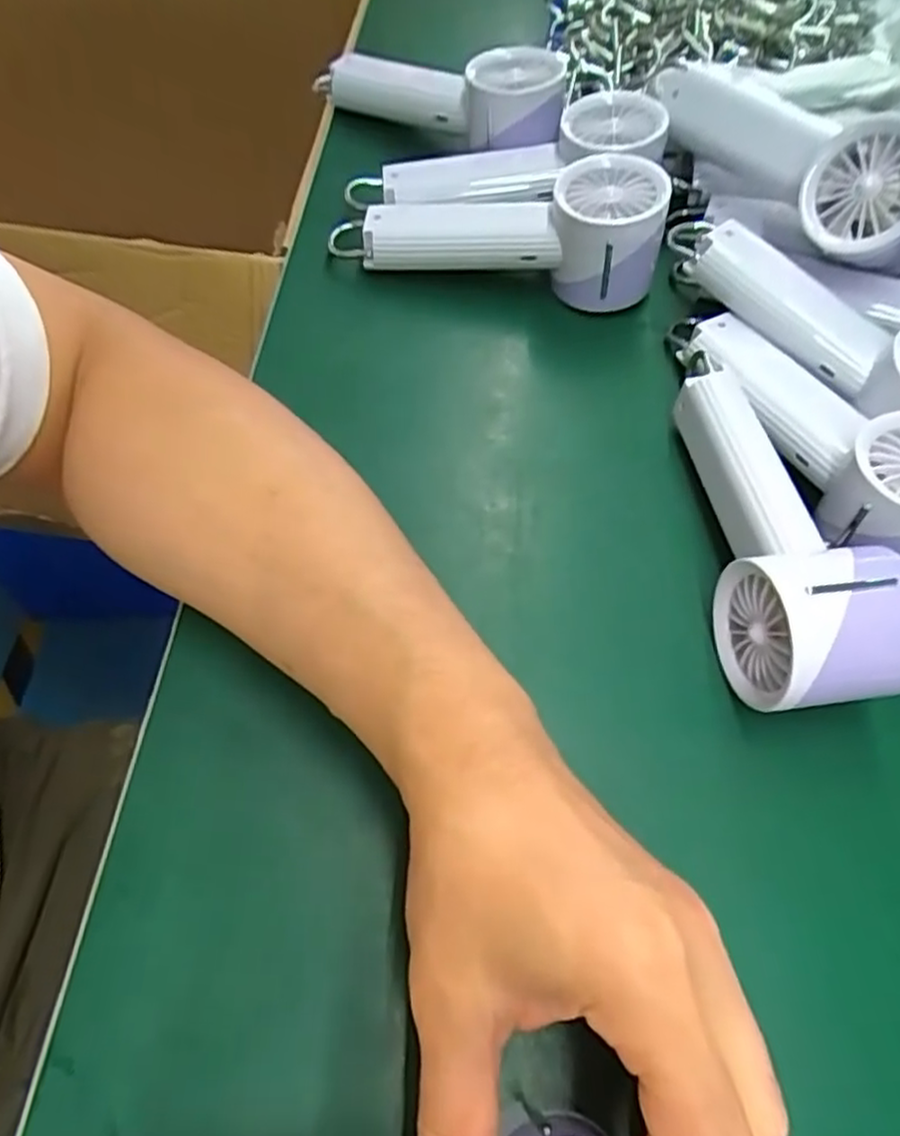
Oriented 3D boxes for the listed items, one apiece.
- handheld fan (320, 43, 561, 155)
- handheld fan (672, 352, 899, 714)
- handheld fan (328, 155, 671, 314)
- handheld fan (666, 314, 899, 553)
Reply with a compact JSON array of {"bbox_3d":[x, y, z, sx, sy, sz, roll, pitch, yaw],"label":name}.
[{"bbox_3d":[-0.006,-0.315,0.461,0.188,0.041,0.067,30,64,30],"label":"handheld fan"},{"bbox_3d":[0.151,-0.020,0.334,0.066,0.072,0.183,-1,49,-2],"label":"handheld fan"},{"bbox_3d":[0.025,-0.201,0.408,0.187,0.063,0.061,12,61,4],"label":"handheld fan"},{"bbox_3d":[0.184,-0.070,0.362,0.074,0.061,0.188,-14,46,-9],"label":"handheld fan"}]

